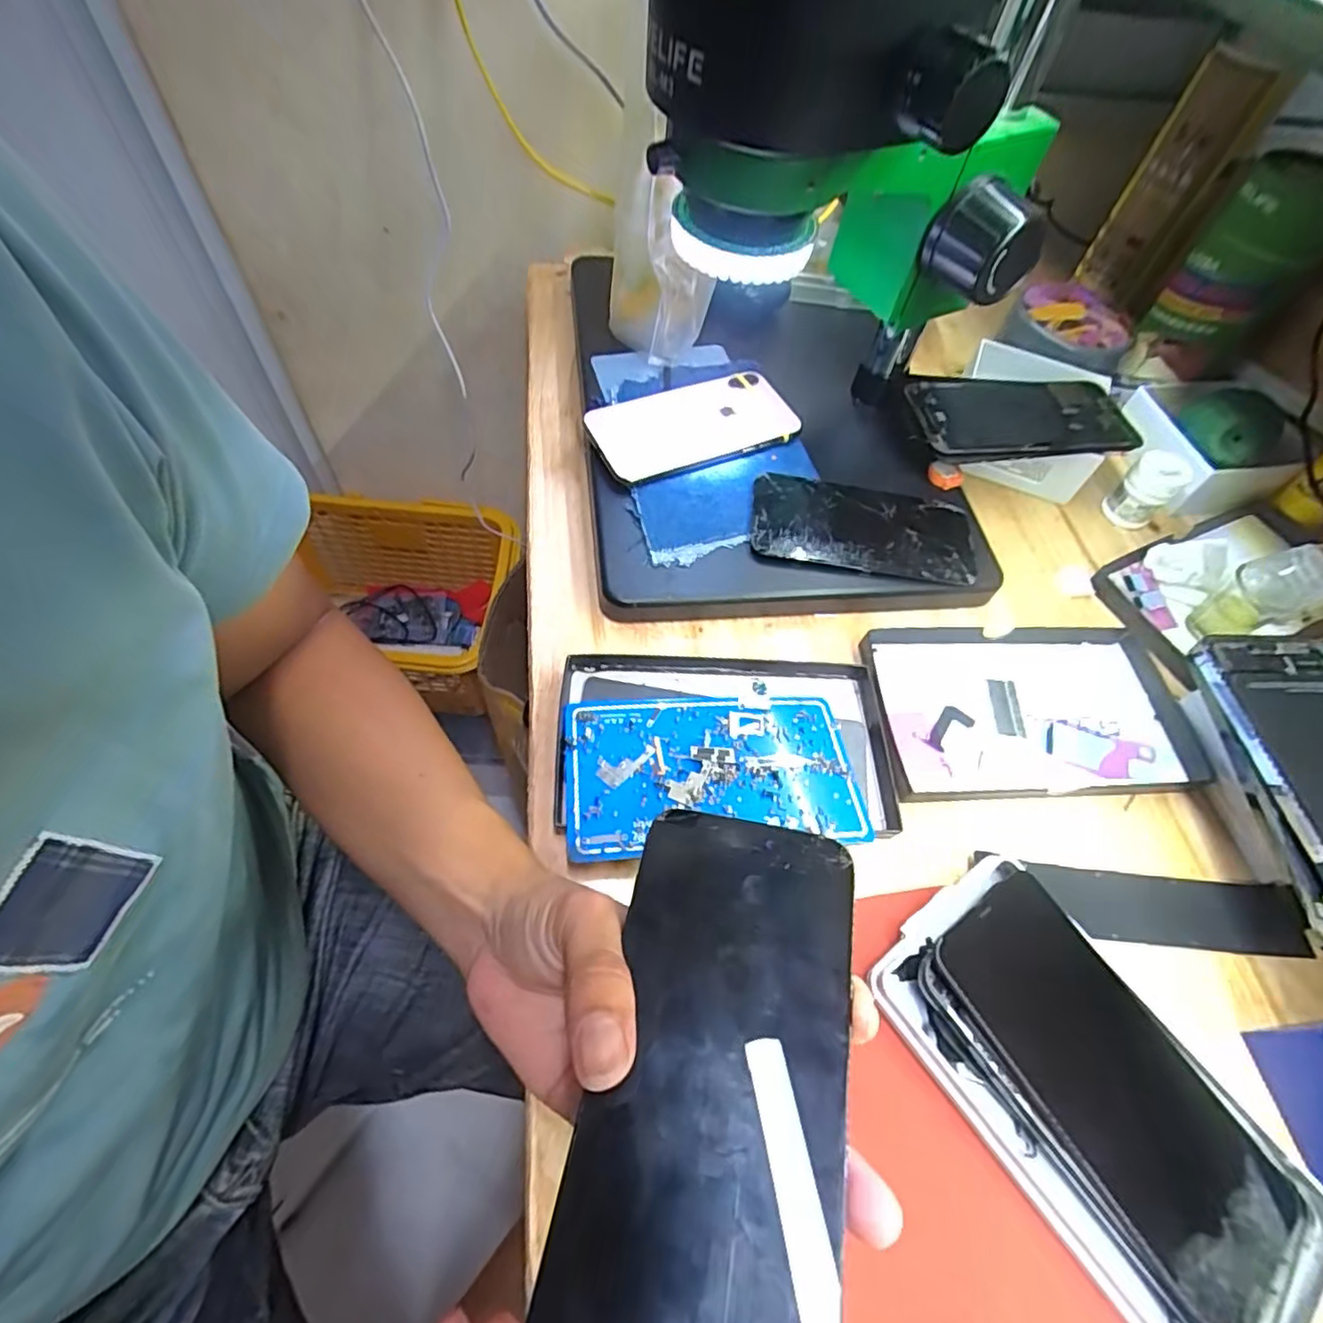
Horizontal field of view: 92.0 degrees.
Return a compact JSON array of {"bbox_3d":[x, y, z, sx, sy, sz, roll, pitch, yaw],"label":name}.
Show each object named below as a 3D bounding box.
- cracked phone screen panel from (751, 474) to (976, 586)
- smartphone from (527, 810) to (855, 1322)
[{"bbox_3d":[0.132,-0.089,0.416,0.144,0.008,0.068,8,58,-1],"label":"cracked phone screen panel"},{"bbox_3d":[0.018,0.123,0.196,0.074,0.012,0.156,13,52,4],"label":"smartphone"}]

